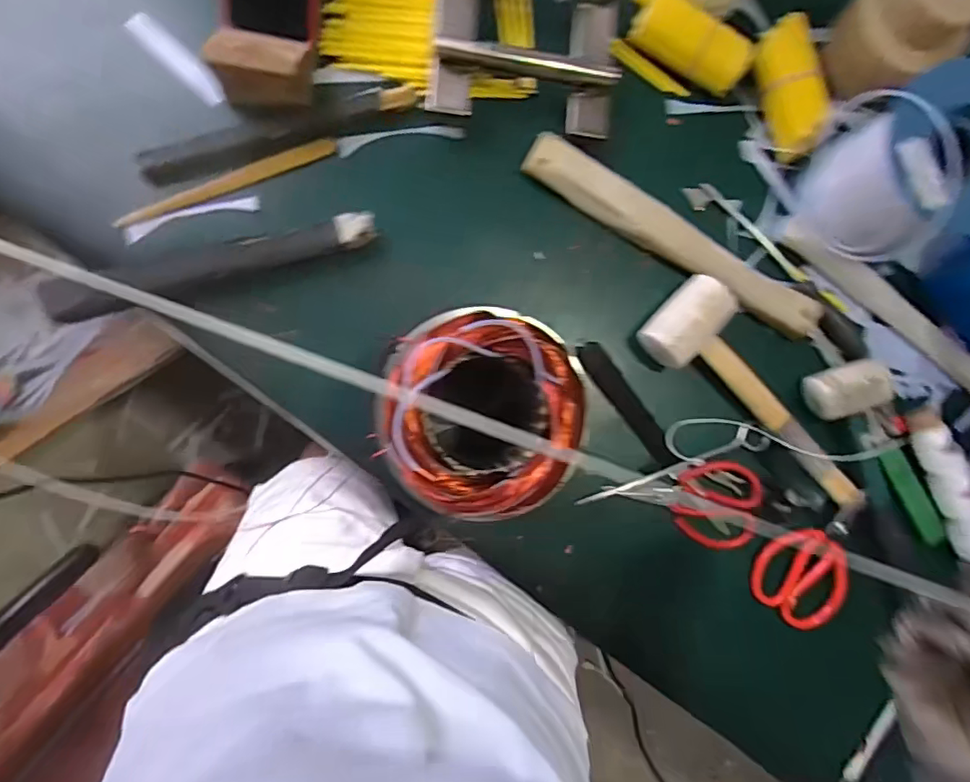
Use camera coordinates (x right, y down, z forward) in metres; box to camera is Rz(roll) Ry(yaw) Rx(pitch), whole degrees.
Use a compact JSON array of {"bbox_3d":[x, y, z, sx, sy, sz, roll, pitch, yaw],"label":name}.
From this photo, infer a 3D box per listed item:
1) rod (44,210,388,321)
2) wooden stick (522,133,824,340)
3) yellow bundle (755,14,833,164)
[{"bbox_3d":[-0.242,-0.114,0.524,0.287,0.025,0.037,-16,89,-8],"label":"rod"},{"bbox_3d":[0.195,-0.151,0.584,0.341,0.042,0.046,29,84,-5],"label":"wooden stick"},{"bbox_3d":[0.317,-0.310,0.591,0.046,0.048,0.135,-17,102,-8],"label":"yellow bundle"}]

